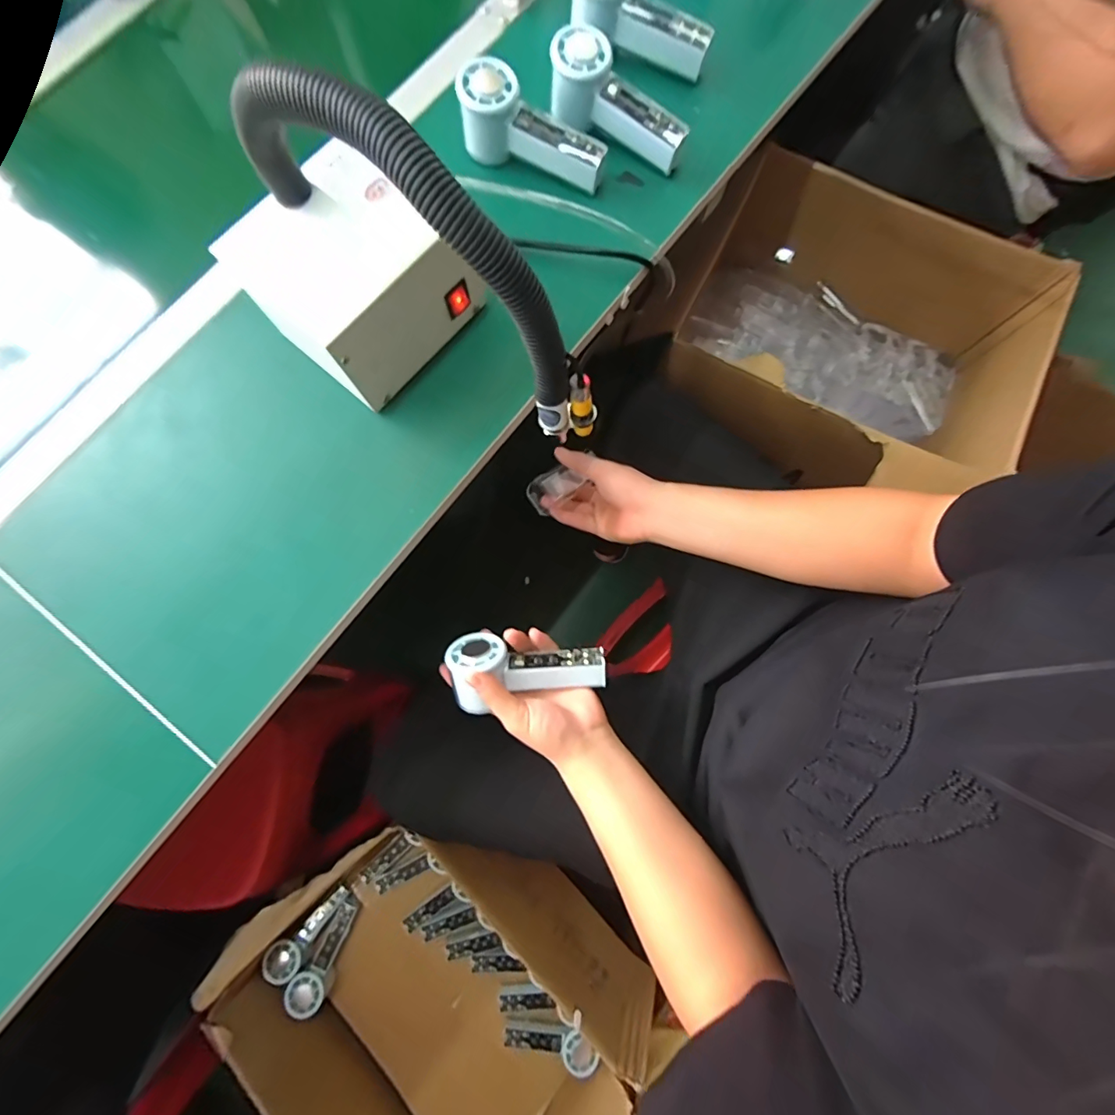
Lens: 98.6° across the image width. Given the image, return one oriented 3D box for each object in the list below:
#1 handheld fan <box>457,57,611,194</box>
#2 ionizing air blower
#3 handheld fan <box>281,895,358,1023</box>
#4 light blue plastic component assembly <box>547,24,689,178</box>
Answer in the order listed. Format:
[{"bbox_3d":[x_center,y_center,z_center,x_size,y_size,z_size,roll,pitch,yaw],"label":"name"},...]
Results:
[{"bbox_3d":[-0.021,-0.417,0.472,0.149,0.067,0.055,19,80,3],"label":"handheld fan"},{"bbox_3d":[-0.108,-0.198,0.356,0.282,0.202,0.143,39,82,6],"label":"ionizing air blower"},{"bbox_3d":[-0.368,0.636,0.766,0.058,0.046,0.154,28,81,4],"label":"handheld fan"},{"bbox_3d":[0.059,-0.448,0.478,0.153,0.053,0.056,32,81,-8],"label":"light blue plastic component assembly"}]

